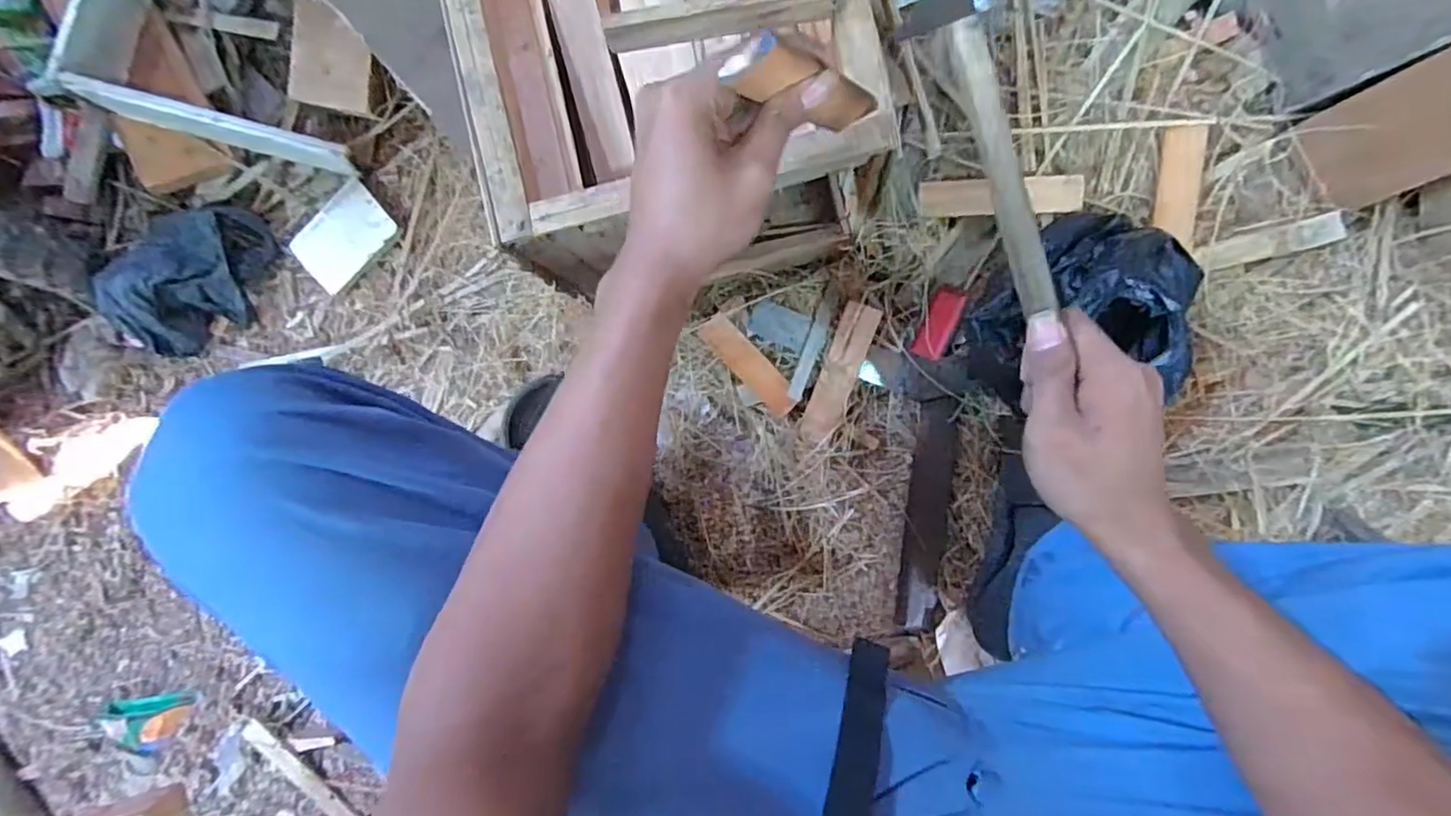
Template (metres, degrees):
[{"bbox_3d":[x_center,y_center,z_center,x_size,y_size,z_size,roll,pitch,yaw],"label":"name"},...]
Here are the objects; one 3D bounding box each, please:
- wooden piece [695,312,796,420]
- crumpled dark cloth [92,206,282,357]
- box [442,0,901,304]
[{"bbox_3d":[0.025,-0.045,0.686,0.036,0.012,0.125,-42,88,6],"label":"wooden piece"},{"bbox_3d":[-0.640,-0.146,0.775,0.113,0.088,0.212,34,95,3],"label":"crumpled dark cloth"},{"bbox_3d":[-0.038,-0.263,0.560,0.281,0.264,0.257,-11,91,6],"label":"box"}]

